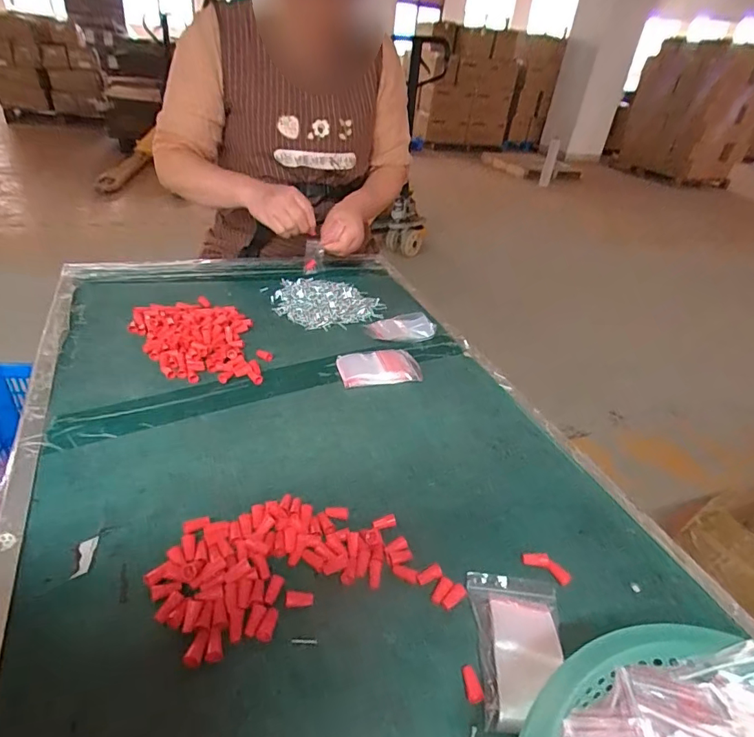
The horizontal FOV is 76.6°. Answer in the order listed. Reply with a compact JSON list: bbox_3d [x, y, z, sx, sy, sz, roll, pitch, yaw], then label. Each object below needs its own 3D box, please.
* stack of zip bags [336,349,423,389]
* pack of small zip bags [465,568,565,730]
[{"bbox_3d":[0.003,-0.004,0.672,0.113,0.027,0.060,-3,35,-16],"label":"stack of zip bags"},{"bbox_3d":[0.113,0.214,0.370,0.073,0.014,0.114,6,33,-2],"label":"pack of small zip bags"}]

